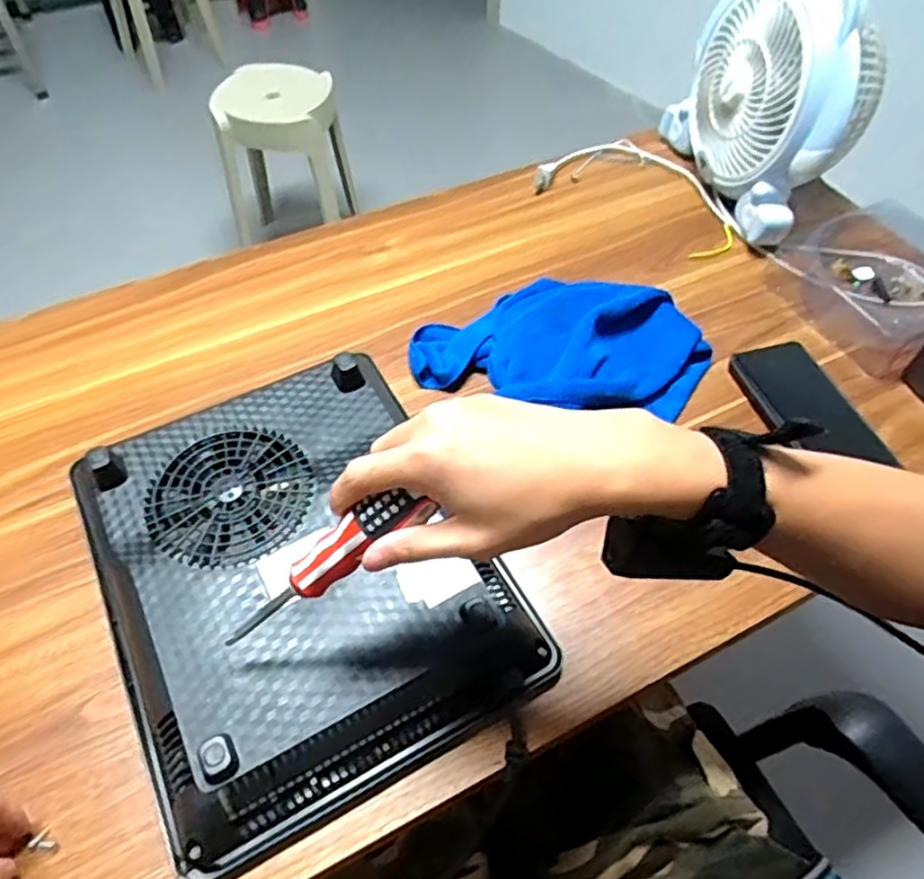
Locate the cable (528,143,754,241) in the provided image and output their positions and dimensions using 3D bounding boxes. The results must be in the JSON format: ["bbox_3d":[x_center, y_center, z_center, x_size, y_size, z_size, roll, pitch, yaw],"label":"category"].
[{"bbox_3d":[0.229,-0.322,0.842,0.254,0.018,0.132,19,52,11],"label":"cable"}]

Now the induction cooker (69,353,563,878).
[{"bbox_3d":[-0.123,0.091,0.507,0.273,0.057,0.328,-25,58,-17],"label":"induction cooker"}]

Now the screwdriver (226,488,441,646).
[{"bbox_3d":[-0.080,0.071,0.382,0.163,0.025,0.021,-39,51,27],"label":"screwdriver"}]

